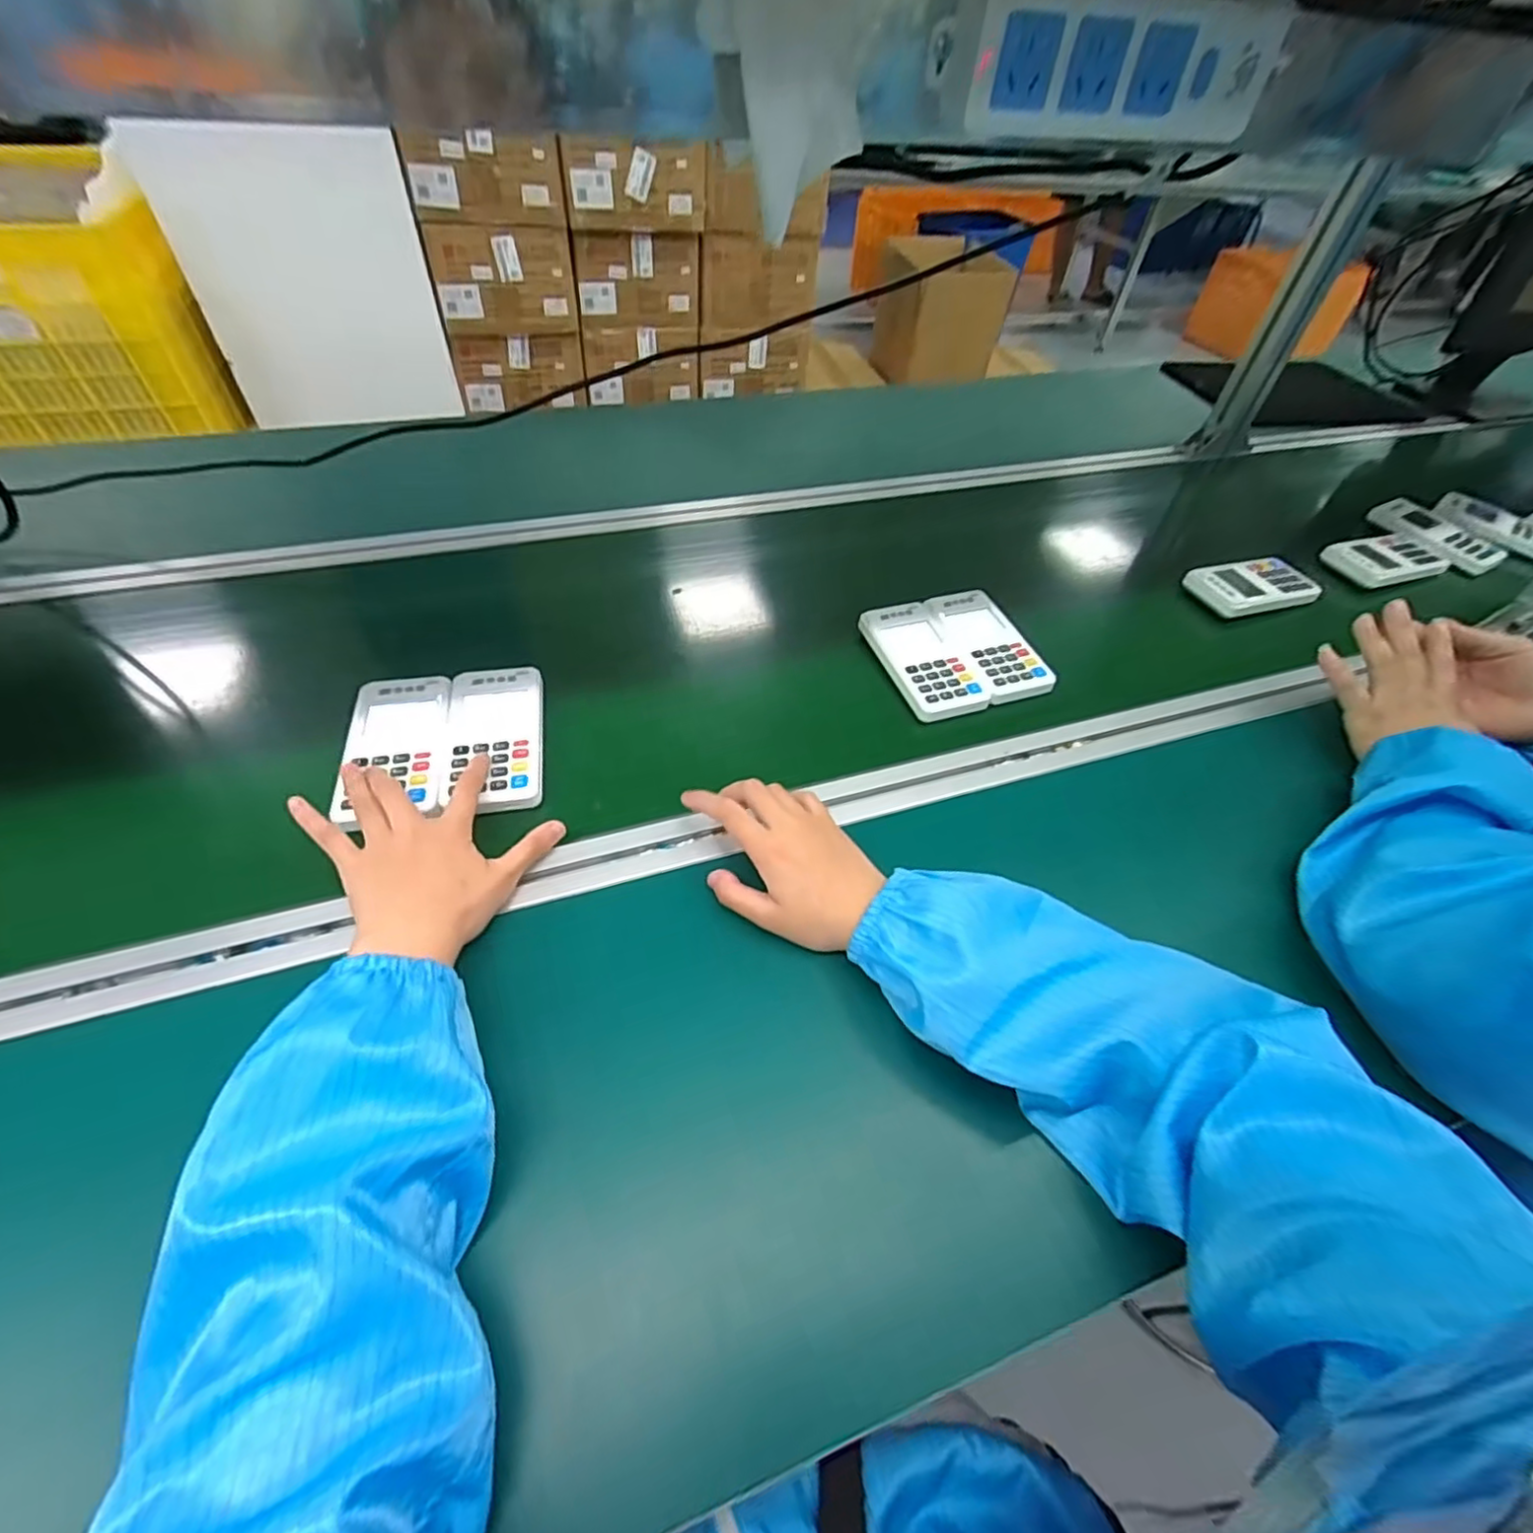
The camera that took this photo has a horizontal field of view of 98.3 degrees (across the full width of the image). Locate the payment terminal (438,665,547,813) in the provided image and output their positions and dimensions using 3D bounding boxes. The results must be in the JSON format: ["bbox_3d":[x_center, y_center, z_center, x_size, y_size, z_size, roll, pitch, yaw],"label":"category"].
[{"bbox_3d":[-0.209,-0.024,0.511,0.071,0.009,0.139,-7,52,-9],"label":"payment terminal"}]

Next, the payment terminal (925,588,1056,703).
[{"bbox_3d":[0.213,-0.119,0.632,0.068,0.017,0.137,-13,53,-13],"label":"payment terminal"}]

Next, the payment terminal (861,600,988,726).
[{"bbox_3d":[0.146,-0.098,0.612,0.072,0.014,0.147,-14,53,-14],"label":"payment terminal"}]

